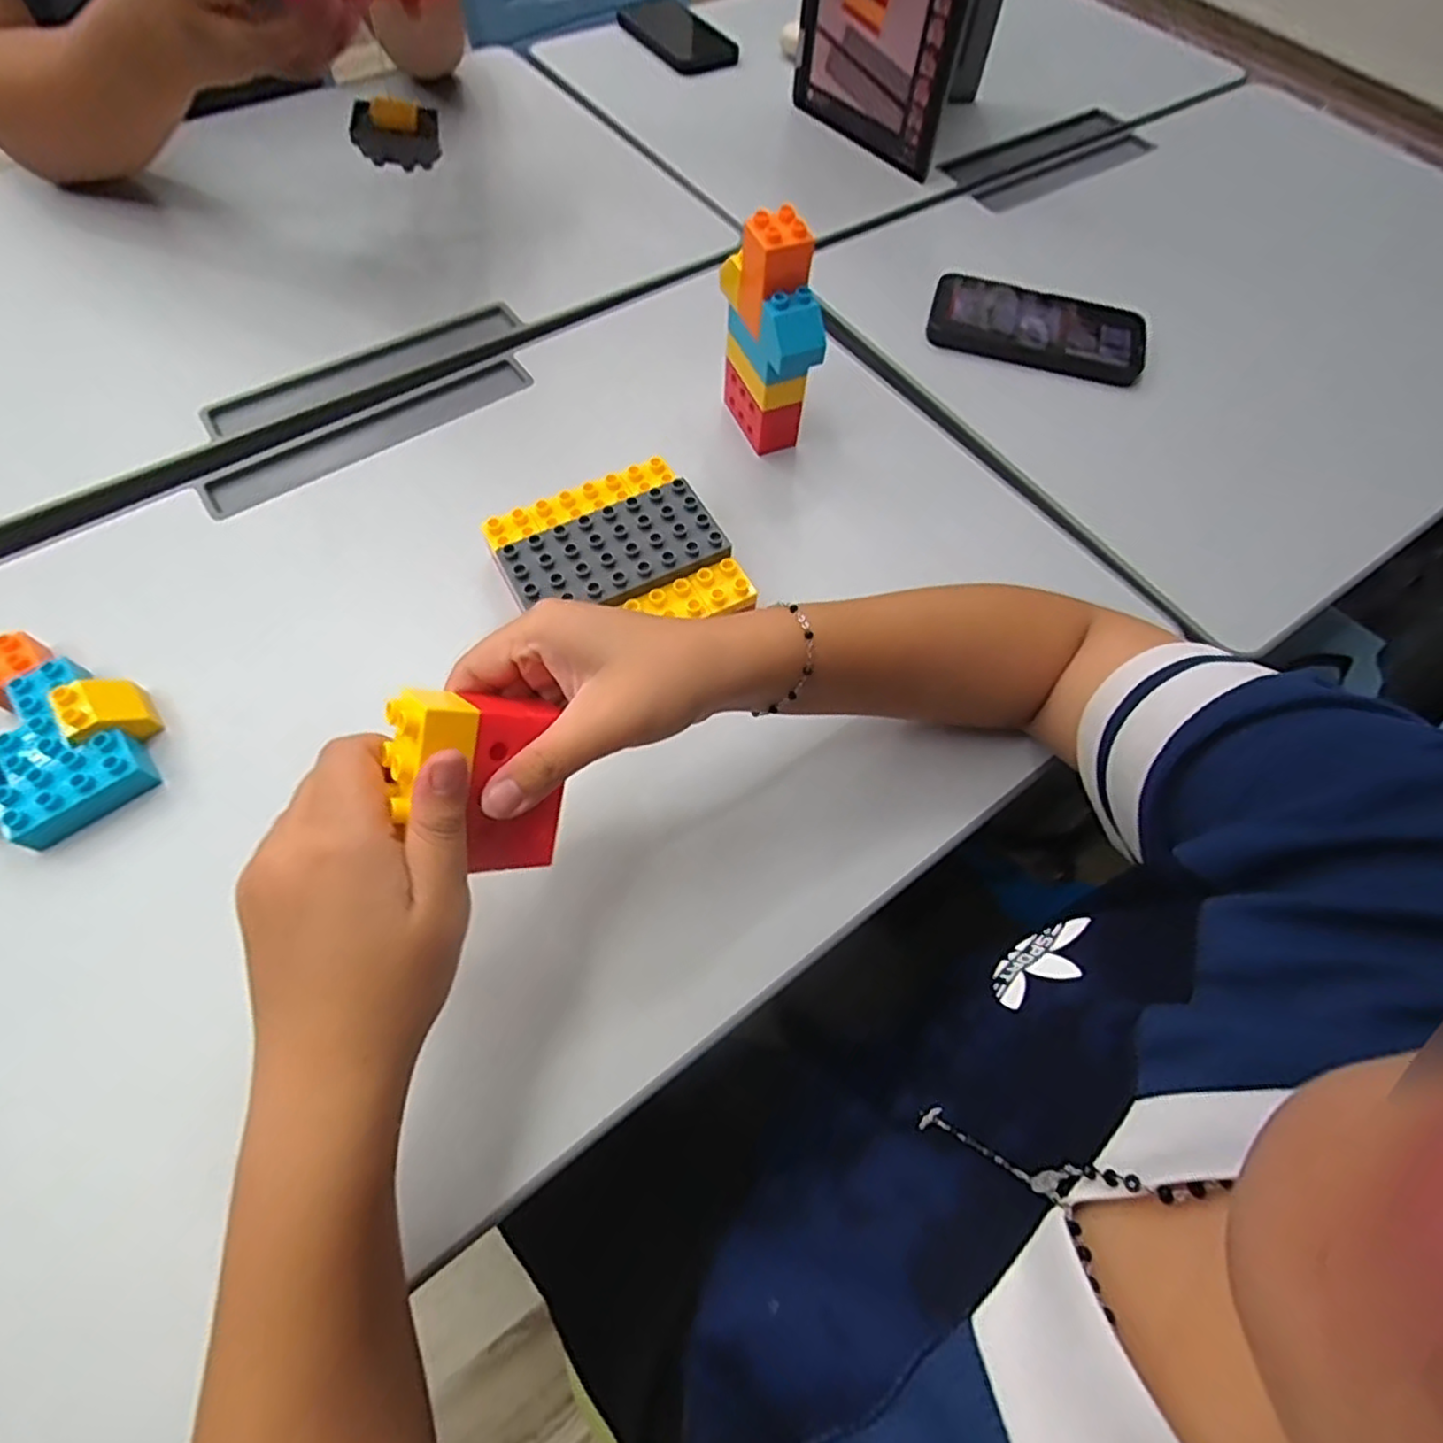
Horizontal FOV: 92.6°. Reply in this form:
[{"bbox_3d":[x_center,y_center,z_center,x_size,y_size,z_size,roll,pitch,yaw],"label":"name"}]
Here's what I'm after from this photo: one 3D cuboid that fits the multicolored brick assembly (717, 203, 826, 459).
[{"bbox_3d":[0.033,-0.256,0.464,0.031,0.141,0.087,-22,65,-14],"label":"multicolored brick assembly"}]

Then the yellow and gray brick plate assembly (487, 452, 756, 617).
[{"bbox_3d":[-0.066,-0.099,0.432,0.132,0.038,0.132,-24,67,-14],"label":"yellow and gray brick plate assembly"}]

